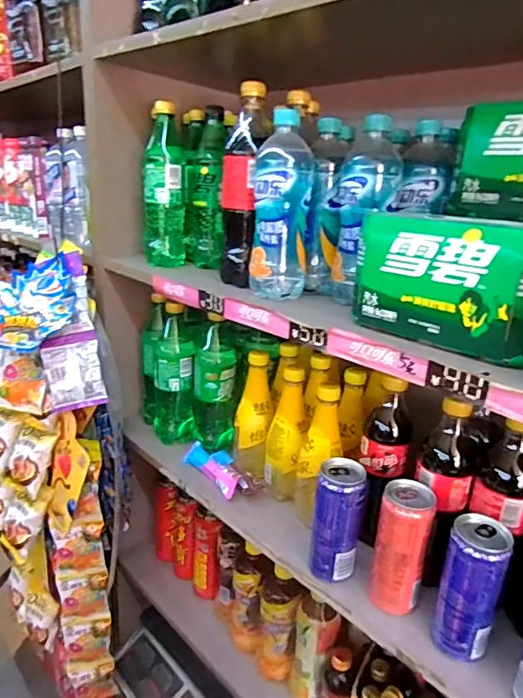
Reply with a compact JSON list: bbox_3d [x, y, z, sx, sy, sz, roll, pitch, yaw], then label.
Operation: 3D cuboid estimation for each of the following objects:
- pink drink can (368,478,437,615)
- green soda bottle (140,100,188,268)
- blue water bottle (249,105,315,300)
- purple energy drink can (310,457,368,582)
[{"bbox_3d":[0.162,0.223,0.552,0.058,0.141,0.059,12,21,24],"label":"pink drink can"},{"bbox_3d":[-0.153,-0.252,0.761,0.066,0.228,0.067,0,20,-8],"label":"green soda bottle"},{"bbox_3d":[0.025,-0.175,0.595,0.075,0.214,0.059,4,19,3],"label":"blue water bottle"},{"bbox_3d":[0.094,0.209,0.585,0.058,0.140,0.051,7,20,12],"label":"purple energy drink can"}]

